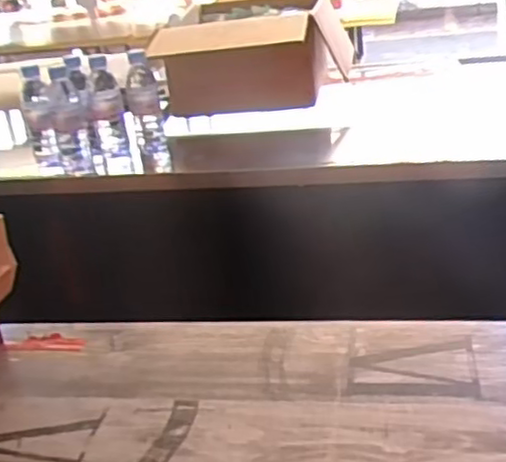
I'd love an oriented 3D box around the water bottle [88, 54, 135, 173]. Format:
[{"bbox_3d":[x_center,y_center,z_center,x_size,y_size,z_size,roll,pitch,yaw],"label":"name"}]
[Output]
[{"bbox_3d":[-0.274,-0.210,1.292,0.068,0.203,0.053,-12,26,-11],"label":"water bottle"}]

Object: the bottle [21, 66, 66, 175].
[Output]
[{"bbox_3d":[-0.382,-0.191,1.255,0.051,0.200,0.073,-16,27,-17],"label":"bottle"}]

